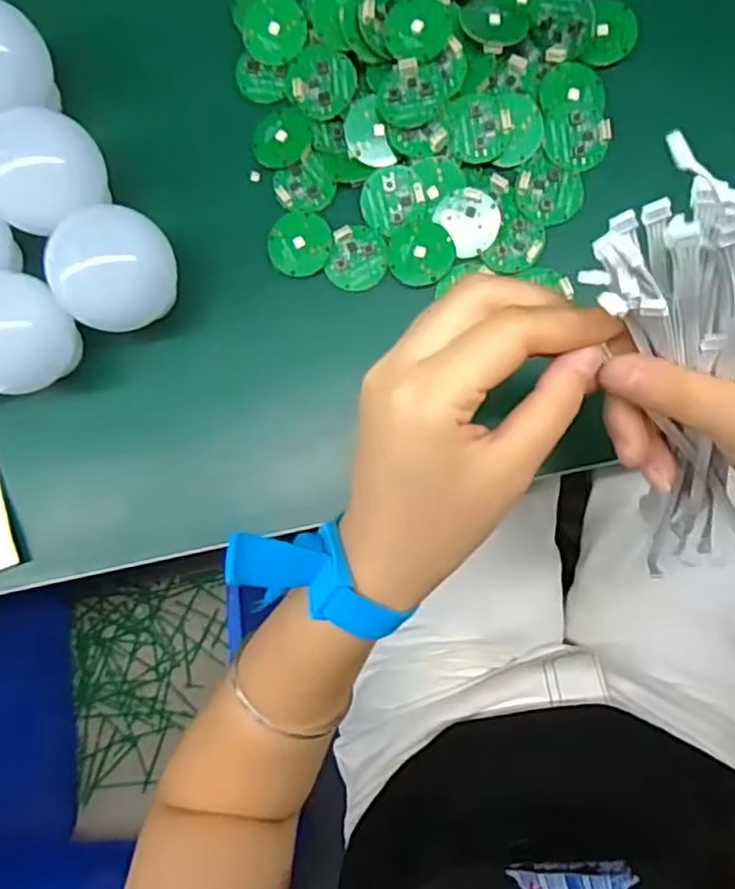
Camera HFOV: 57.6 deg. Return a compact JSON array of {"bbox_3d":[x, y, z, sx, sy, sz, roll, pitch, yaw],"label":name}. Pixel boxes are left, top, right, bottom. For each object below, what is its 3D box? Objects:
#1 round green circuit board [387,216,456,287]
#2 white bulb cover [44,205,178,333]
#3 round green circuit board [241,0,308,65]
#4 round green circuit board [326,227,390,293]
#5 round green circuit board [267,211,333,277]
[{"bbox_3d":[0.029,-0.102,0.355,0.035,0.004,0.033,0,87,7],"label":"round green circuit board"},{"bbox_3d":[-0.125,-0.086,0.340,0.056,0.056,0.054,-24,84,5],"label":"white bulb cover"},{"bbox_3d":[-0.052,-0.233,0.370,0.035,0.007,0.043,-8,86,6],"label":"round green circuit board"},{"bbox_3d":[-0.004,-0.100,0.360,0.031,0.004,0.034,0,87,7],"label":"round green circuit board"},{"bbox_3d":[-0.037,-0.109,0.363,0.034,0.004,0.034,0,87,7],"label":"round green circuit board"}]

